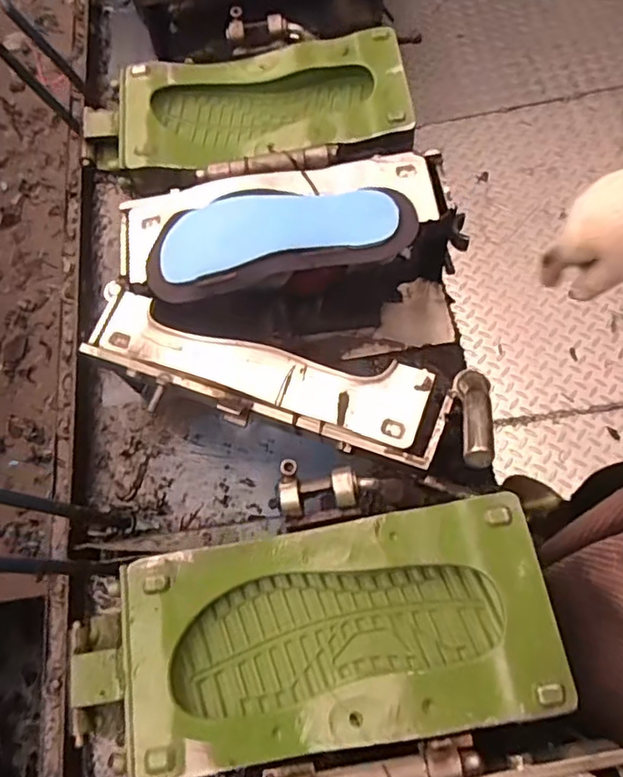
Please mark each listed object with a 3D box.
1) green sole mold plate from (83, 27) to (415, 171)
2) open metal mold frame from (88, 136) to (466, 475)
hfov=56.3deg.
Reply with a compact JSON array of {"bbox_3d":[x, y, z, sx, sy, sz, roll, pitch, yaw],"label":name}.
[{"bbox_3d":[-0.079,-0.335,0.706,0.385,0.057,0.189,-4,69,-2],"label":"green sole mold plate"},{"bbox_3d":[-0.044,-0.110,0.615,0.368,0.047,0.359,6,69,2],"label":"open metal mold frame"}]

